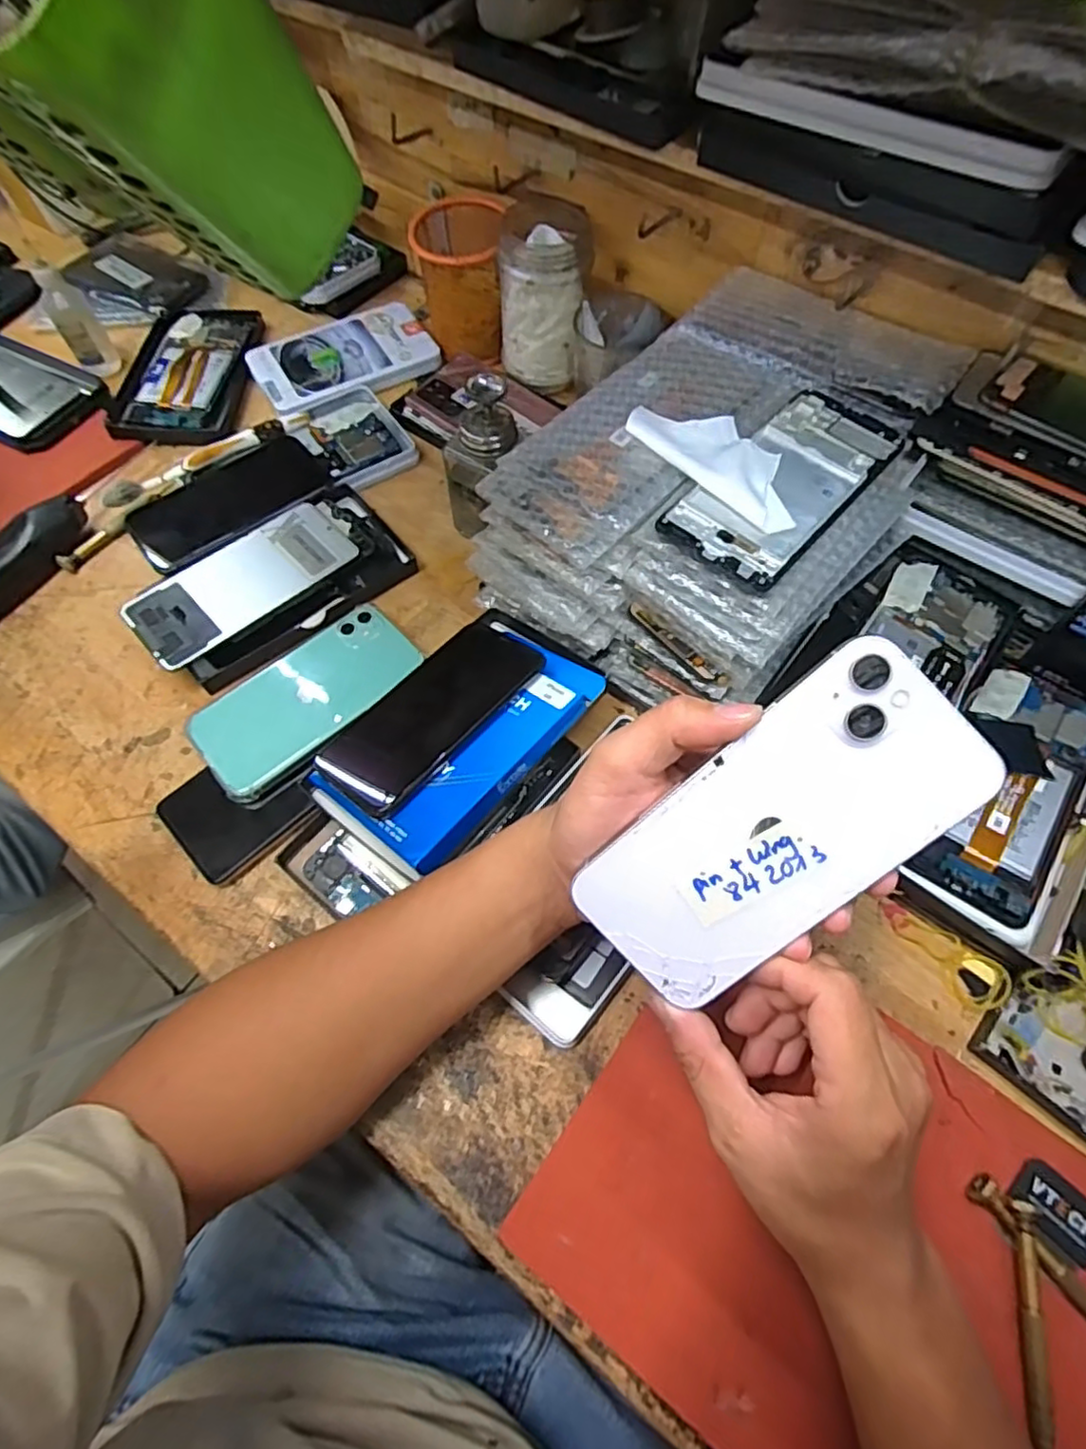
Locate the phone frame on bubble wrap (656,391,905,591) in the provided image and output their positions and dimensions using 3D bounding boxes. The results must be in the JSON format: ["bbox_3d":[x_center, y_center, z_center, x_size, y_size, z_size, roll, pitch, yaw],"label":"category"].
[{"bbox_3d":[0.140,-0.139,0.380,0.071,0.004,0.151,40,70,19],"label":"phone frame on bubble wrap"}]

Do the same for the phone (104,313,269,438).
[{"bbox_3d":[-0.319,-0.325,0.606,0.103,0.011,0.175,0,62,1],"label":"phone"}]

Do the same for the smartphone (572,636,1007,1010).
[{"bbox_3d":[0.091,0.044,0.262,0.076,0.004,0.157,45,106,-1],"label":"smartphone"}]

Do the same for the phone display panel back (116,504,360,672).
[{"bbox_3d":[-0.217,-0.105,0.489,0.159,0.009,0.068,-39,76,-23],"label":"phone display panel back"}]

